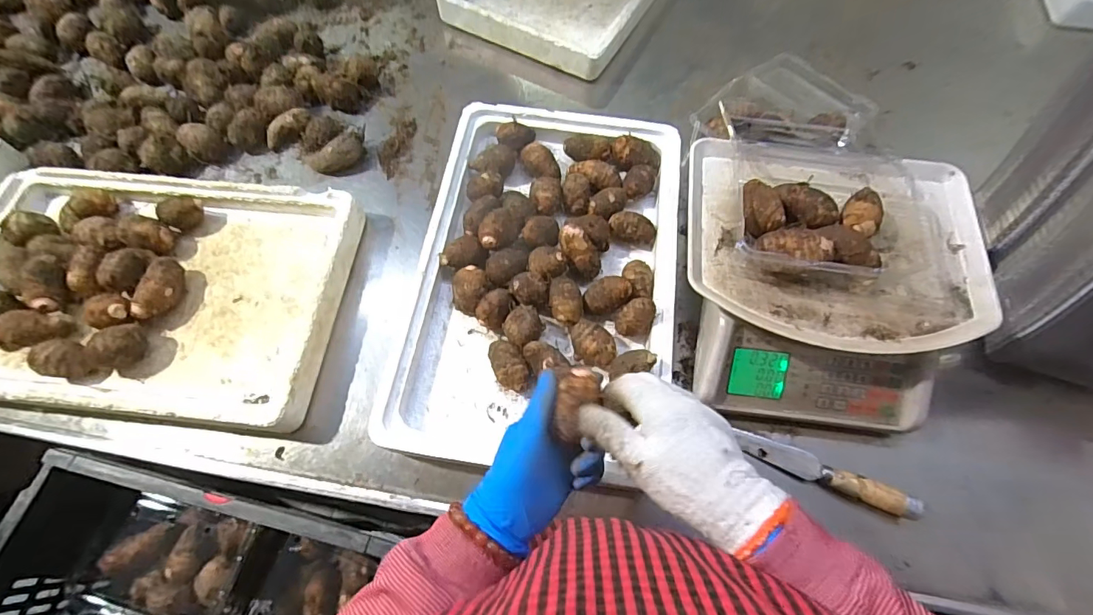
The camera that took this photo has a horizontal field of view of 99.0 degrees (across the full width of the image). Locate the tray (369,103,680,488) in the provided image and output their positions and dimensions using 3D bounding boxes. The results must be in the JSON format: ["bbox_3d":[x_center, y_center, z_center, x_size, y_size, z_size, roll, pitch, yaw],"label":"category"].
[{"bbox_3d":[0.000,-0.052,0.567,0.303,0.060,0.474,9,65,3],"label":"tray"}]

